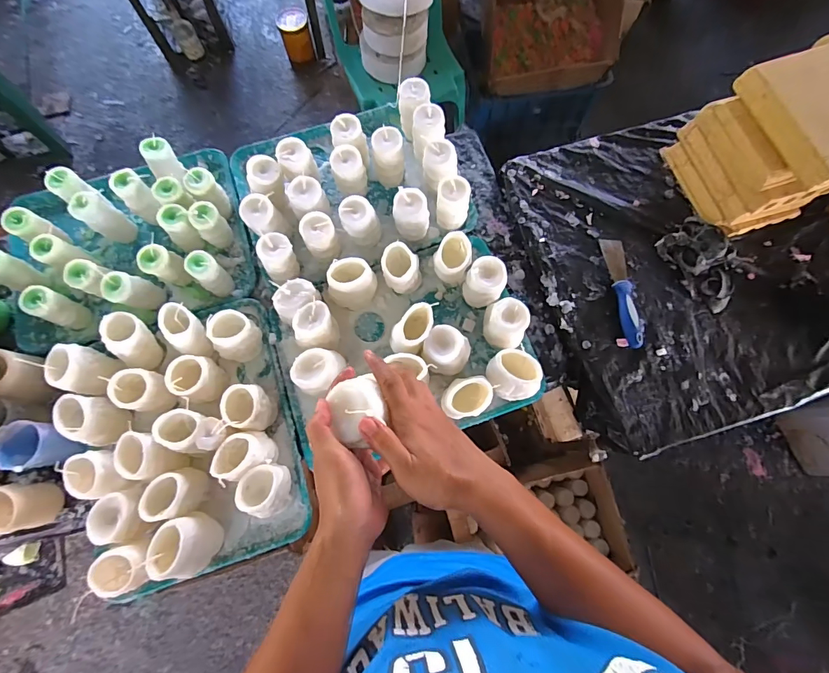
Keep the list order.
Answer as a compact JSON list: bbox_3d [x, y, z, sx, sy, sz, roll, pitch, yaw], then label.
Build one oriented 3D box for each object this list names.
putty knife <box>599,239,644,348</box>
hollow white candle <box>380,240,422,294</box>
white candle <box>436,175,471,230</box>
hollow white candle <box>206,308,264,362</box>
[{"bbox_3d":[0.371,-0.082,0.733,0.038,0.025,0.207,-3,74,-1],"label":"putty knife"},{"bbox_3d":[-0.022,-0.115,0.747,0.067,0.092,0.072,0,74,0],"label":"hollow white candle"},{"bbox_3d":[0.070,-0.248,0.763,0.064,0.084,0.072,6,74,2],"label":"white candle"},{"bbox_3d":[-0.311,0.004,0.715,0.062,0.098,0.081,31,77,8],"label":"hollow white candle"}]

